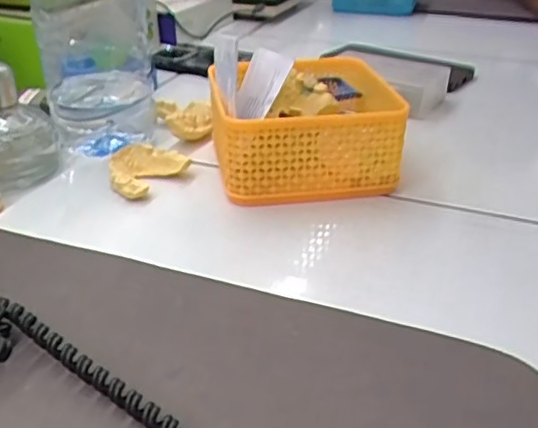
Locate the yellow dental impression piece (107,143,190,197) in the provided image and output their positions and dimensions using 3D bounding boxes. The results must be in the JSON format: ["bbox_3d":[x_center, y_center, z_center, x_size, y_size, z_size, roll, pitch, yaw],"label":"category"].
[{"bbox_3d":[-0.096,-0.034,0.453,0.050,0.022,0.054,1,31,0],"label":"yellow dental impression piece"}]

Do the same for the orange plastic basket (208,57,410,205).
[{"bbox_3d":[0.029,-0.069,0.466,0.139,0.064,0.128,-4,31,-9],"label":"orange plastic basket"}]

